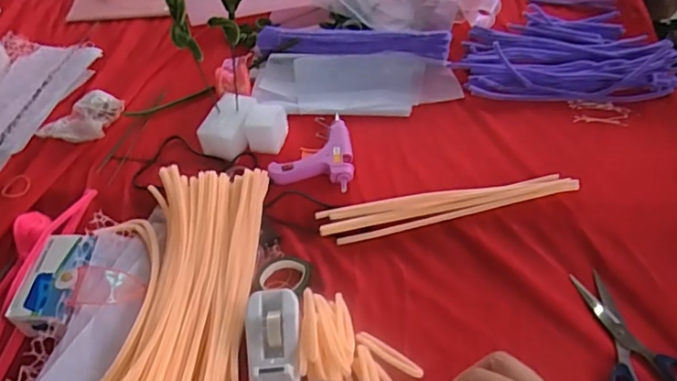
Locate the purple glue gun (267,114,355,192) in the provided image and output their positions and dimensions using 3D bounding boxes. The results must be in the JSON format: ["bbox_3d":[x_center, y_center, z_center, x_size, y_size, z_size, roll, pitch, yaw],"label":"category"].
[{"bbox_3d":[-0.028,-0.053,0.718,0.102,0.024,0.120,4,50,9],"label":"purple glue gun"}]

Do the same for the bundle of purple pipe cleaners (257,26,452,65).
[{"bbox_3d":[0.019,-0.228,0.848,0.304,0.042,0.055,4,50,9],"label":"bundle of purple pipe cleaners"}]

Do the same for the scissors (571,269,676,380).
[{"bbox_3d":[0.300,0.153,0.526,0.098,0.011,0.176,-3,49,3],"label":"scissors"}]

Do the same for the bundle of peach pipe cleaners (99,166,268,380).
[{"bbox_3d":[-0.173,0.101,0.583,0.158,0.046,0.299,-1,49,4],"label":"bundle of peach pipe cleaners"}]

